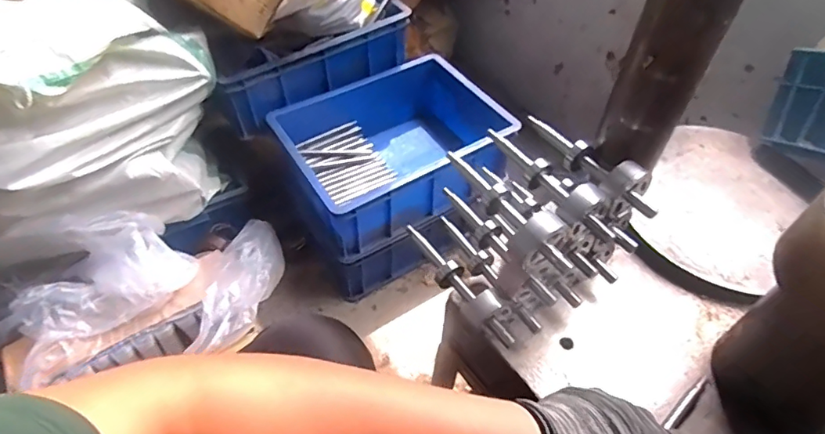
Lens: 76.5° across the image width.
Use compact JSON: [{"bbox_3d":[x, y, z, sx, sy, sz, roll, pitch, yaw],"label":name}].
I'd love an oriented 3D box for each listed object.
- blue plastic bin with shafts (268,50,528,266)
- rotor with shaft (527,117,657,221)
[{"bbox_3d":[-0.019,-0.128,1.059,0.441,0.174,0.297,-24,55,-20],"label":"blue plastic bin with shafts"},{"bbox_3d":[0.173,-0.055,0.499,0.048,0.039,0.148,-23,55,-20],"label":"rotor with shaft"}]

